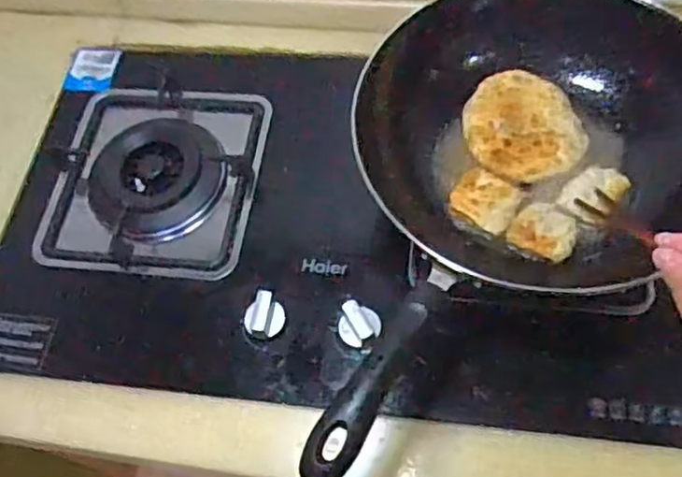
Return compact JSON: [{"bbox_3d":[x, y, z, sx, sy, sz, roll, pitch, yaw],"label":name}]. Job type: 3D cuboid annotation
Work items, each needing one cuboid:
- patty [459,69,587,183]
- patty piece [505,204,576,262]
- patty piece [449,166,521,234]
[{"bbox_3d":[0.173,-0.111,0.650,0.105,0.008,0.118,-24,64,-8],"label":"patty"},{"bbox_3d":[0.182,-0.007,0.598,0.055,0.016,0.056,-2,63,3],"label":"patty piece"},{"bbox_3d":[0.132,-0.036,0.616,0.057,0.009,0.059,-2,63,3],"label":"patty piece"}]

